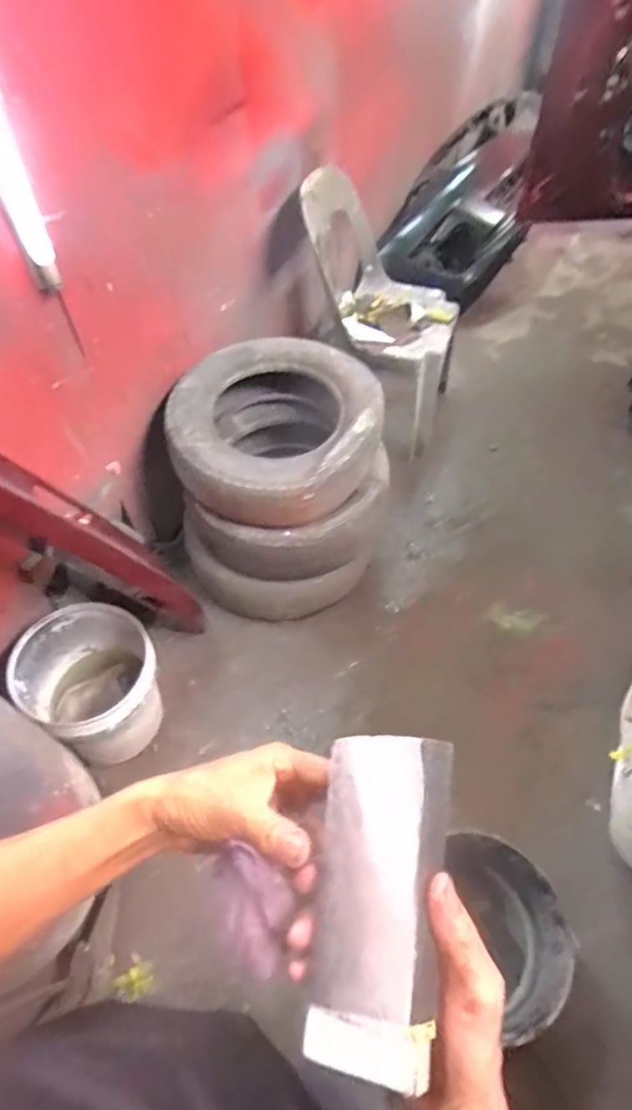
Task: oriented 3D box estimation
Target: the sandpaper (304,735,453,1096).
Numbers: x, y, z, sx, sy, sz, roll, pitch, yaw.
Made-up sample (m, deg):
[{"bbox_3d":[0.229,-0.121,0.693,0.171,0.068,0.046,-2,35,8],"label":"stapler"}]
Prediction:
[{"bbox_3d":[0.040,0.194,0.333,0.073,0.032,0.164,-8,59,31],"label":"sandpaper"}]

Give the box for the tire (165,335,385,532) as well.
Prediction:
[{"bbox_3d":[-0.099,-0.329,1.449,0.507,0.152,0.532,14,57,11],"label":"tire"}]

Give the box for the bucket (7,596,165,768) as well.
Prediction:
[{"bbox_3d":[-0.509,0.301,1.352,0.295,0.251,0.292,-40,63,-23],"label":"bucket"}]

